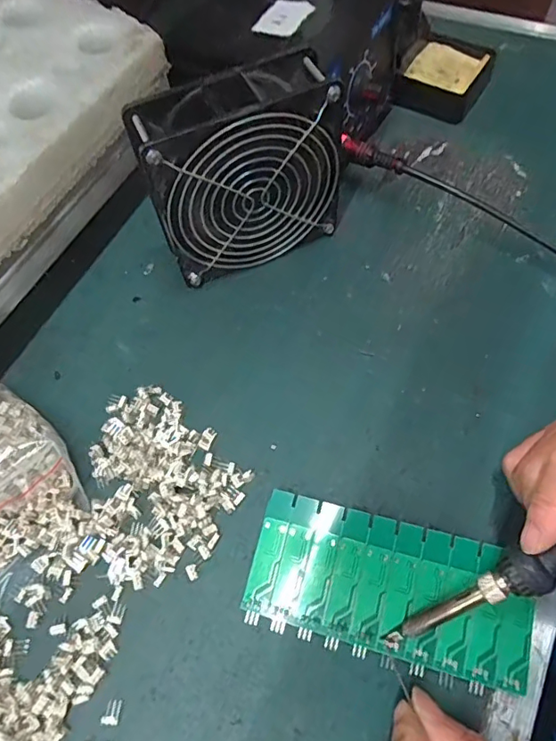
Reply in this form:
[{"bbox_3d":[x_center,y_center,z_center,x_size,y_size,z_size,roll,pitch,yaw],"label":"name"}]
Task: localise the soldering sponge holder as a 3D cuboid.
[{"bbox_3d":[0.144,-0.252,0.440,0.068,0.029,0.074,25,67,15],"label":"soldering sponge holder"}]

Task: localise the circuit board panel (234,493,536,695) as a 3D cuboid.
[{"bbox_3d":[0.056,0.109,0.259,0.137,0.010,0.063,15,64,12],"label":"circuit board panel"}]

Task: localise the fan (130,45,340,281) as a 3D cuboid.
[{"bbox_3d":[-0.020,-0.122,0.326,0.116,0.123,0.045,-21,64,-8],"label":"fan"}]

